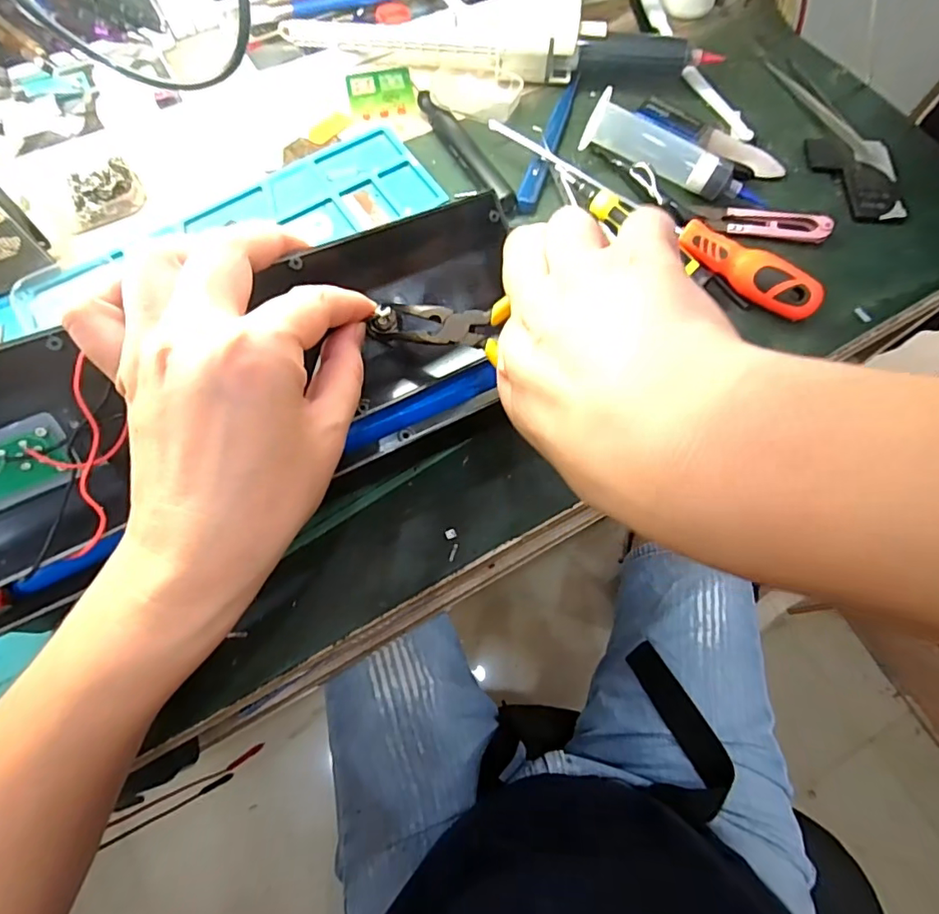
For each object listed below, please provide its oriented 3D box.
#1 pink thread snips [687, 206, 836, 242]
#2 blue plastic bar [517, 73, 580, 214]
[{"bbox_3d":[0.206,-0.169,0.374,0.092,0.011,0.027,8,69,2],"label":"pink thread snips"},{"bbox_3d":[0.062,-0.240,0.400,0.014,0.009,0.148,18,70,6],"label":"blue plastic bar"}]

